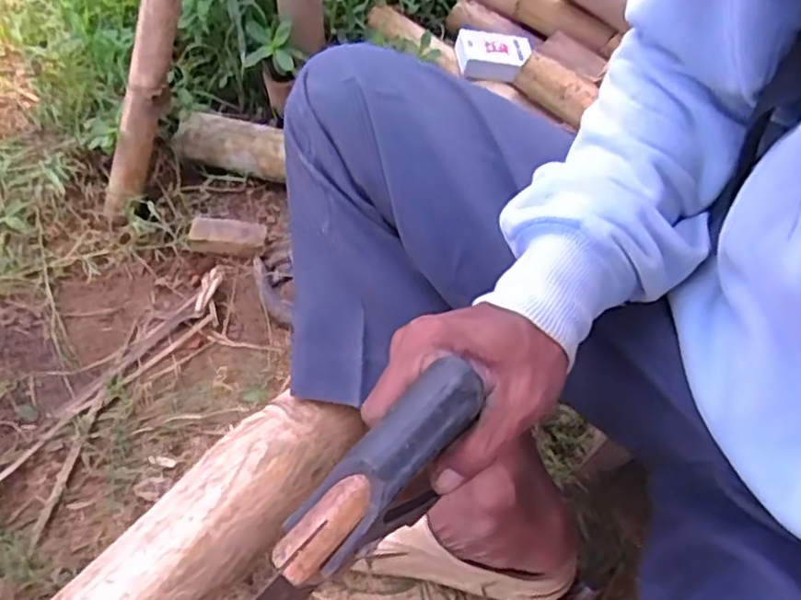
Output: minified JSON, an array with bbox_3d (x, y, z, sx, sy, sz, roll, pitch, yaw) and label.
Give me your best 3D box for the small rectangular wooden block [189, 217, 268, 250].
[{"bbox_3d":[-0.205,-0.077,0.823,0.087,0.020,0.035,5,57,0],"label":"small rectangular wooden block"}]

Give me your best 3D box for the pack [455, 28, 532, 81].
[{"bbox_3d":[0.122,-0.324,0.913,0.096,0.033,0.061,2,57,-2],"label":"pack"}]

